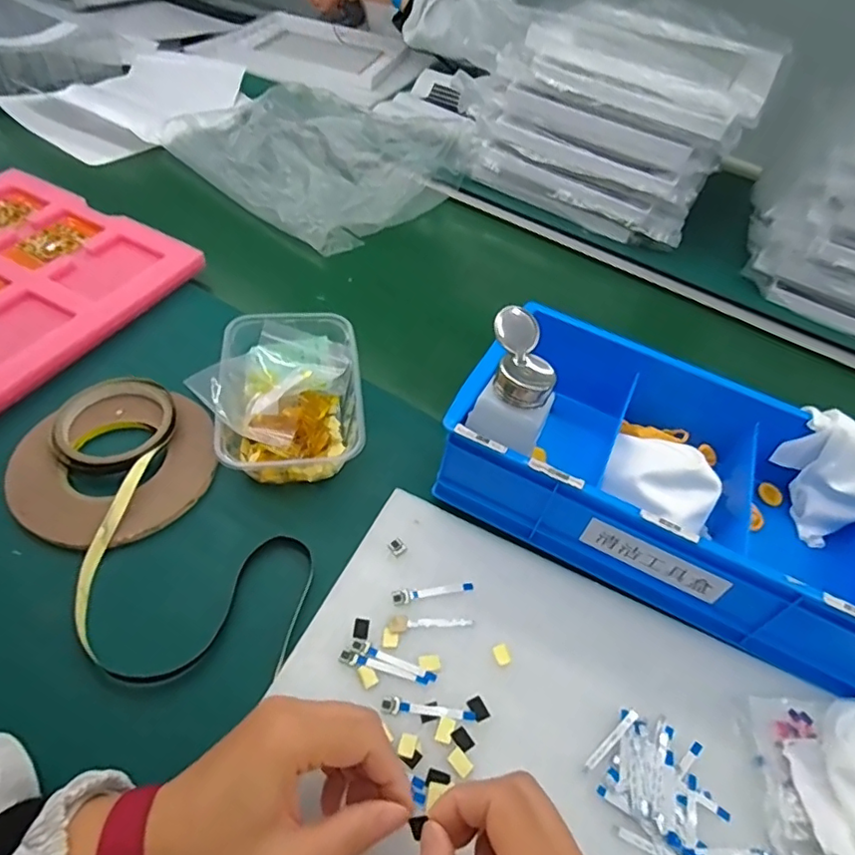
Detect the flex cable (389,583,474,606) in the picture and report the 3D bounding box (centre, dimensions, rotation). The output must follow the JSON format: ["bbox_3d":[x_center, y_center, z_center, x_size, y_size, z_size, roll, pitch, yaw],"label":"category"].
[{"bbox_3d":[0.004,0.120,0.407,0.060,0.004,0.011,-4,51,-12],"label":"flex cable"}]

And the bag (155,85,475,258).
[{"bbox_3d":[-0.161,-0.416,0.813,0.360,0.060,0.302,37,55,21],"label":"bag"}]

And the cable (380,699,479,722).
[{"bbox_3d":[0.001,0.181,0.359,0.060,0.004,0.009,8,49,-2],"label":"cable"}]

